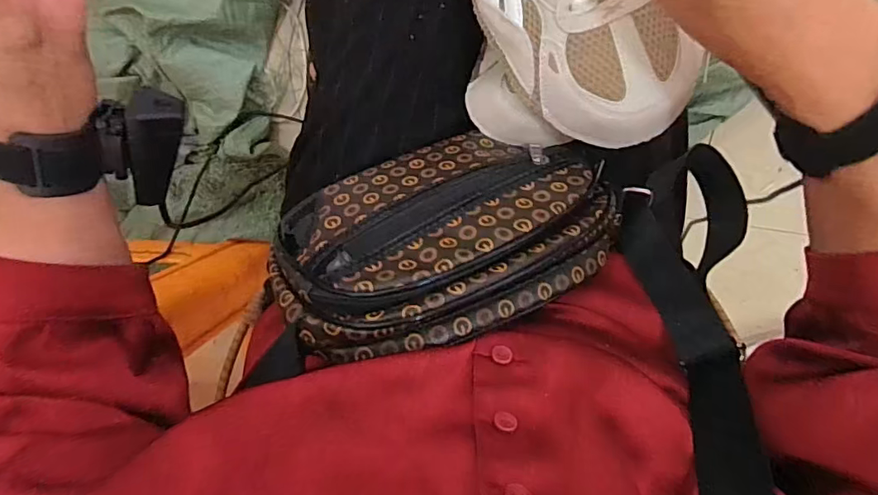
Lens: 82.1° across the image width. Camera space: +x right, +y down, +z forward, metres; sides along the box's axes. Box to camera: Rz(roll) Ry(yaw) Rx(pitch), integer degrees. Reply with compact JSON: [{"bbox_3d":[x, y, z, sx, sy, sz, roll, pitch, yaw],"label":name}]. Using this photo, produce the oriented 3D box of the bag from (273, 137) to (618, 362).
[{"bbox_3d":[0.010,-0.003,0.333,0.225,0.139,0.075,-23,141,-14],"label":"bag"}]

